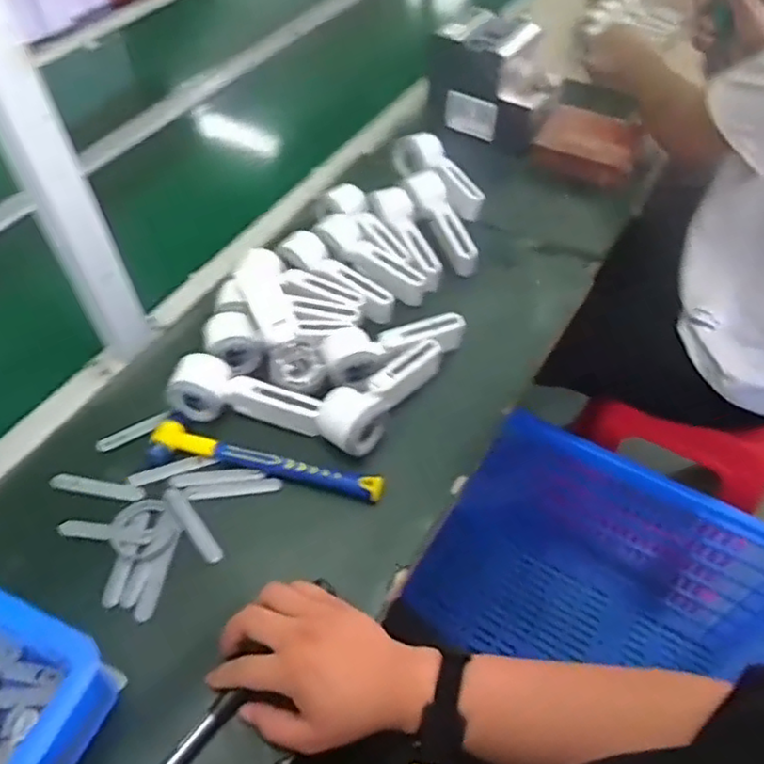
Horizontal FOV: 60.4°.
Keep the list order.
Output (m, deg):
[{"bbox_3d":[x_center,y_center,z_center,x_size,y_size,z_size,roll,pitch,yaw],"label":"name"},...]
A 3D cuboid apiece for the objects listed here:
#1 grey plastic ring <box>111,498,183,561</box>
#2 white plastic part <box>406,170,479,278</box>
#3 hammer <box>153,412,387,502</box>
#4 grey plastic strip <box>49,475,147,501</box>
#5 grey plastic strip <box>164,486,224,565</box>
[{"bbox_3d":[-0.230,0.140,0.635,0.062,0.010,0.063,0,51,1],"label":"grey plastic ring"},{"bbox_3d":[0.083,-0.216,0.878,0.043,0.035,0.161,-21,70,-15],"label":"white plastic part"},{"bbox_3d":[-0.118,0.079,0.672,0.244,0.022,0.052,11,52,9],"label":"hammer"},{"bbox_3d":[-0.288,0.107,0.667,0.097,0.006,0.015,7,52,6],"label":"grey plastic strip"},{"bbox_3d":[-0.186,0.137,0.641,0.018,0.004,0.099,-32,58,-23],"label":"grey plastic strip"}]

